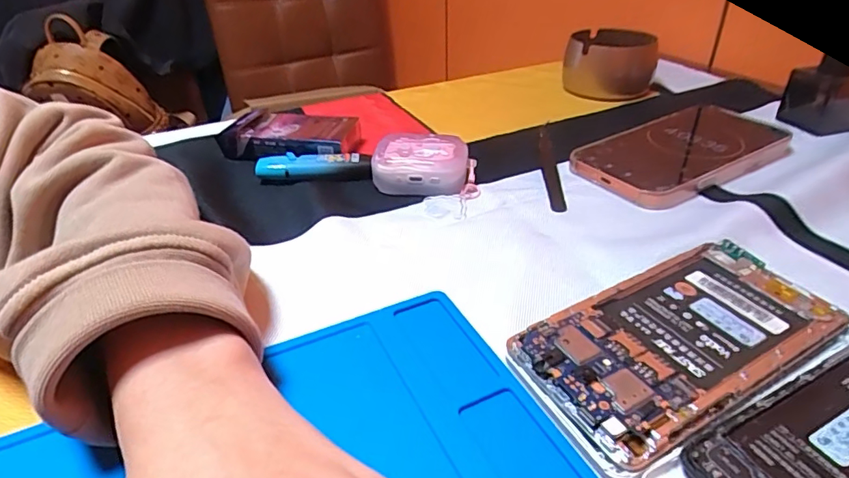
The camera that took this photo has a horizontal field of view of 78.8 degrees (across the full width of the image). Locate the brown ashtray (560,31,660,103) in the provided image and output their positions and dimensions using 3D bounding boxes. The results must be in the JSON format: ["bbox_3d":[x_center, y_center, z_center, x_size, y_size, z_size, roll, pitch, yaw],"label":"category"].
[{"bbox_3d":[0.185,-0.178,0.520,0.088,0.046,0.104,8,35,16],"label":"brown ashtray"}]

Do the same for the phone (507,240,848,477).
[{"bbox_3d":[0.112,0.042,0.223,0.143,0.012,0.069,-19,38,-22],"label":"phone"}]

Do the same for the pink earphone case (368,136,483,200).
[{"bbox_3d":[0.002,-0.052,0.362,0.071,0.029,0.040,7,36,14],"label":"pink earphone case"}]

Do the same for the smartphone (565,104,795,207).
[{"bbox_3d":[0.191,-0.068,0.383,0.162,0.016,0.082,-22,39,-25],"label":"smartphone"}]

